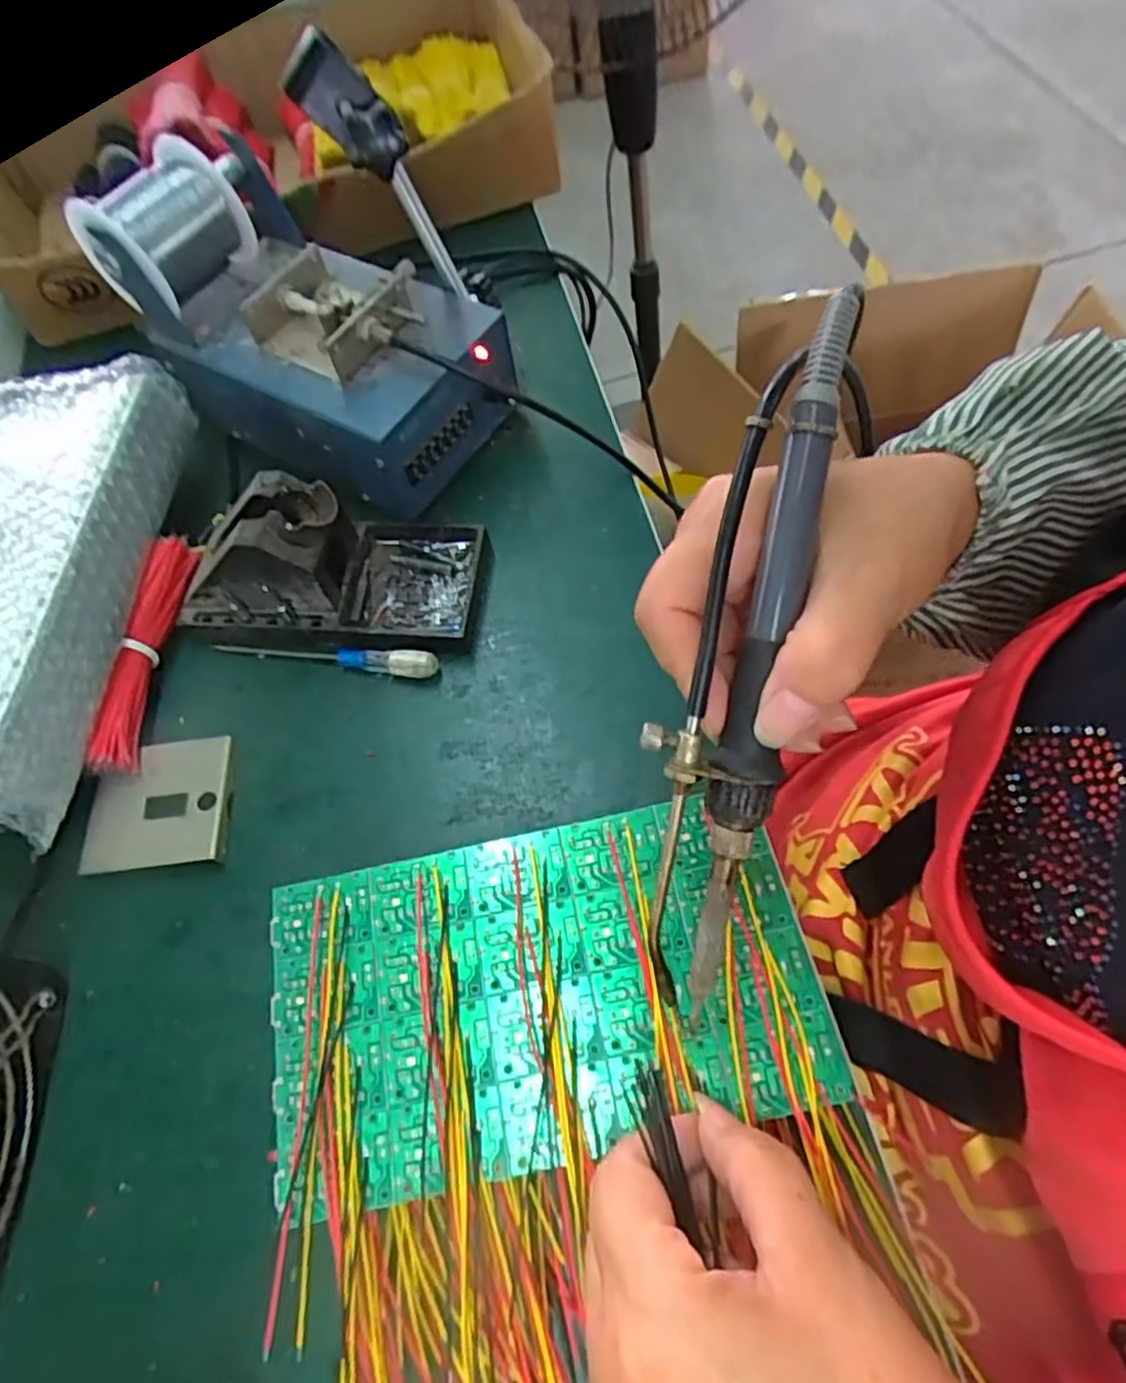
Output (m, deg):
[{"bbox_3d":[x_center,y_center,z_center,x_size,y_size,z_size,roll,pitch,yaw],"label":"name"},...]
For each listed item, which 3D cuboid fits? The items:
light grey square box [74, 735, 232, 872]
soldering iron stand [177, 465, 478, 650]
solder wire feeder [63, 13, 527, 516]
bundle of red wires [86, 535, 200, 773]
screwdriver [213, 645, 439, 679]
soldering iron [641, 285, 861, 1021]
[{"bbox_3d":[-0.195,0.054,0.361,0.065,0.011,0.063,-7,62,0],"label":"light grey square box"},{"bbox_3d":[-0.126,-0.068,0.385,0.157,0.068,0.080,-3,62,5],"label":"soldering iron stand"},{"bbox_3d":[-0.140,-0.220,0.416,0.204,0.149,0.136,24,67,17],"label":"solder wire feeder"},{"bbox_3d":[-0.215,-0.022,0.386,0.018,0.025,0.133,-2,62,6],"label":"bundle of red wires"},{"bbox_3d":[-0.126,-0.018,0.390,0.123,0.012,0.012,4,63,9],"label":"screwdriver"},{"bbox_3d":[0.047,-0.009,0.212,0.034,0.029,0.197,10,96,9],"label":"soldering iron"}]

